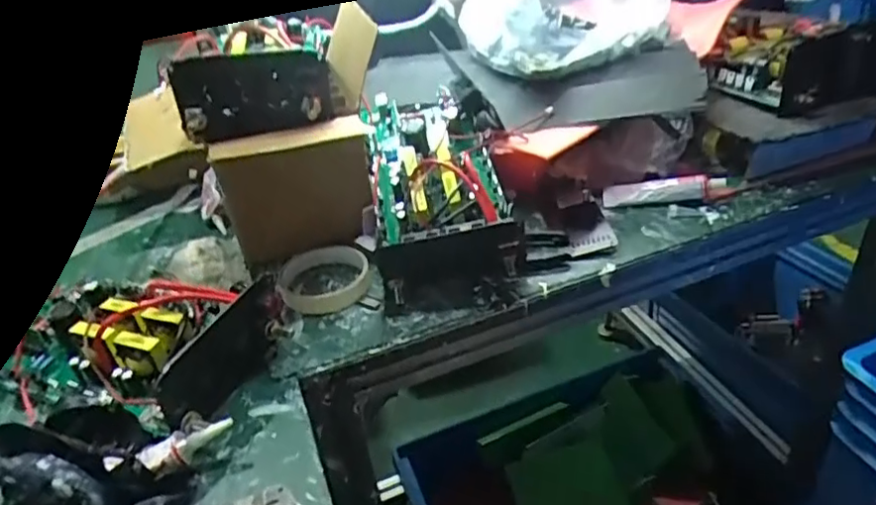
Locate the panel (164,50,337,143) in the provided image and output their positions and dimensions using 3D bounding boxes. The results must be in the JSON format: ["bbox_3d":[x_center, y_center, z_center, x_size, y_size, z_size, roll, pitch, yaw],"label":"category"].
[{"bbox_3d":[-0.162,-0.140,0.541,0.133,0.068,0.022,-6,34,-1],"label":"panel"}]

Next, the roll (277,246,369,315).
[{"bbox_3d":[-0.109,0.024,0.590,0.086,0.022,0.086,-4,34,3],"label":"roll"}]

